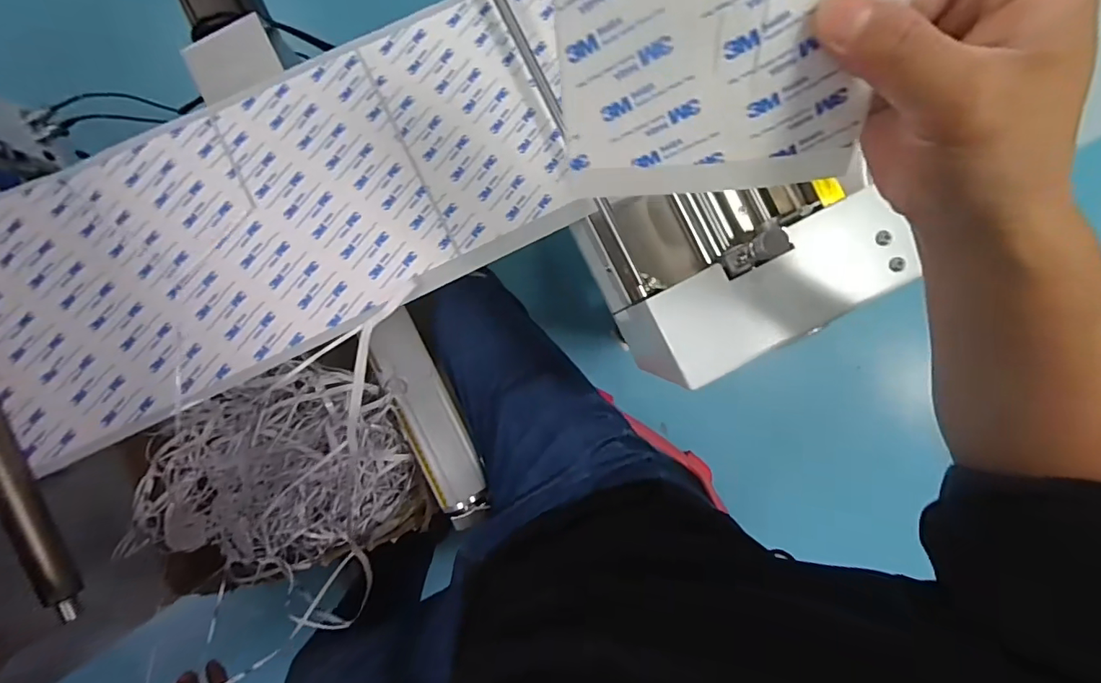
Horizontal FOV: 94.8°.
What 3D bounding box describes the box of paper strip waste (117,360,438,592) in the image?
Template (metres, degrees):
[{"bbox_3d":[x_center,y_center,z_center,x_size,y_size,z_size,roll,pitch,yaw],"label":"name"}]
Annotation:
[{"bbox_3d":[-0.346,0.183,0.692,0.354,0.180,0.259,-20,93,2],"label":"box of paper strip waste"}]

